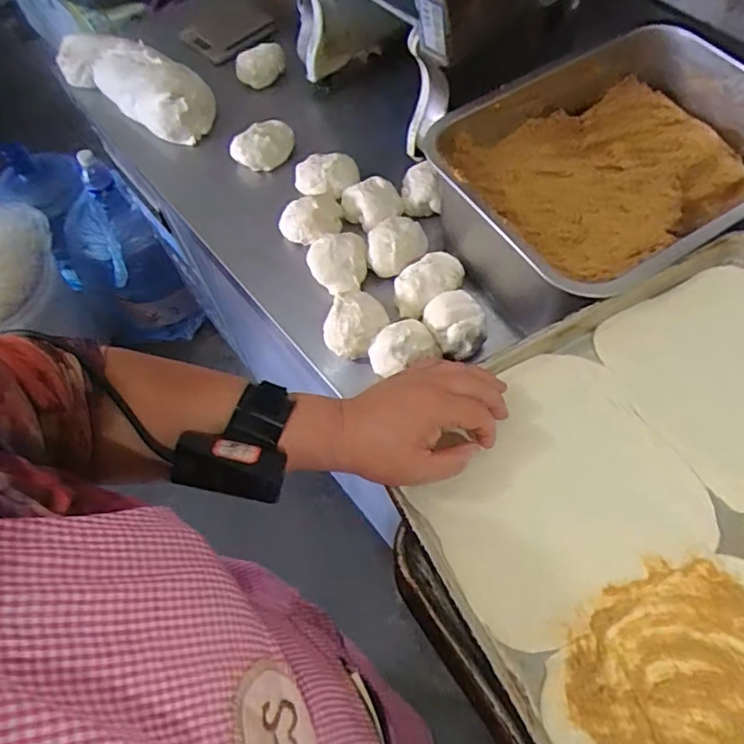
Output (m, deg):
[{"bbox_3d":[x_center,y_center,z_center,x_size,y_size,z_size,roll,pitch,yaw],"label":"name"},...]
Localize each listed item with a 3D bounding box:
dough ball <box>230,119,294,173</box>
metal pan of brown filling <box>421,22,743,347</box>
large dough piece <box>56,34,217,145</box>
[{"bbox_3d":[-0.145,-0.305,0.780,0.078,0.038,0.054,-36,65,-14],"label":"dough ball"},{"bbox_3d":[0.256,-0.197,0.630,0.353,0.149,0.264,-31,64,-12],"label":"metal pan of brown filling"},{"bbox_3d":[-0.343,-0.434,0.842,0.273,0.071,0.115,31,68,19],"label":"large dough piece"}]

